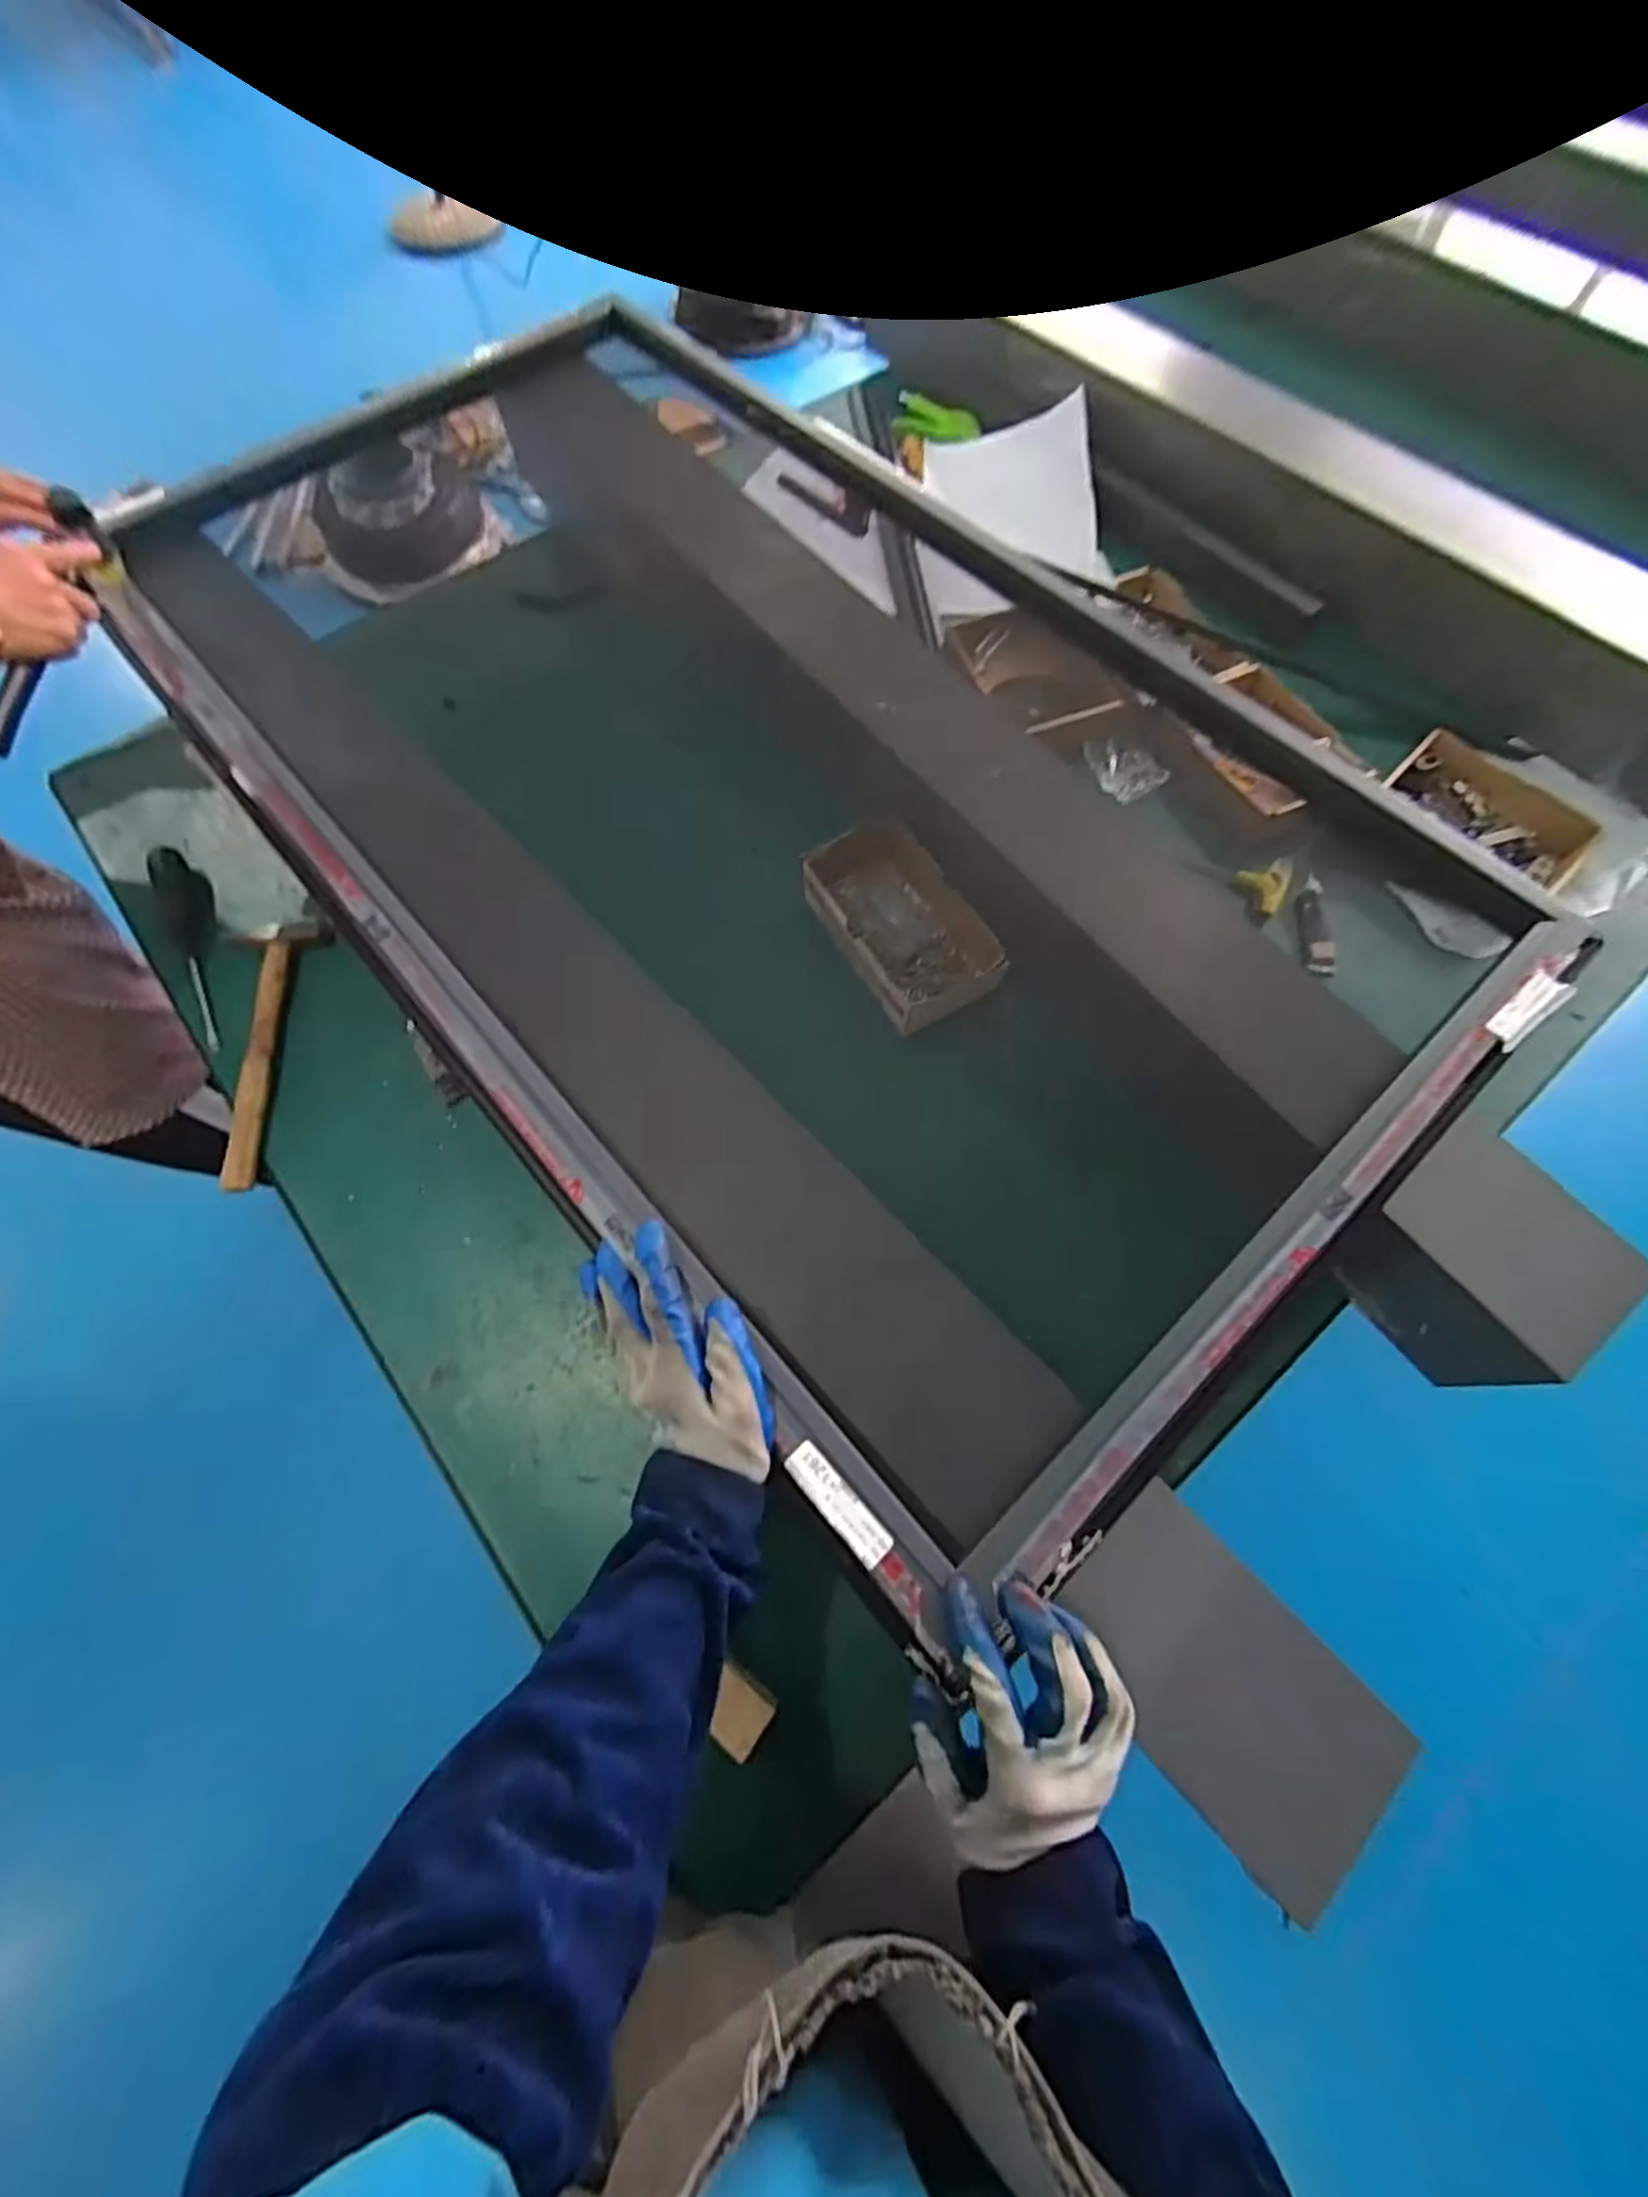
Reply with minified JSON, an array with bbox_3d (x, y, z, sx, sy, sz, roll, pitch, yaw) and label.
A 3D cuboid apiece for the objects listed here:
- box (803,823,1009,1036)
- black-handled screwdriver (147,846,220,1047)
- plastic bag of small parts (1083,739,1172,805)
[{"bbox_3d":[0.069,-0.159,0.694,0.113,0.047,0.200,-31,71,-11],"label":"box"},{"bbox_3d":[-0.609,-0.149,0.720,0.032,0.032,0.234,-26,70,-9],"label":"black-handled screwdriver"},{"bbox_3d":[0.313,-0.346,0.781,0.062,0.015,0.083,-20,69,-7],"label":"plastic bag of small parts"}]

